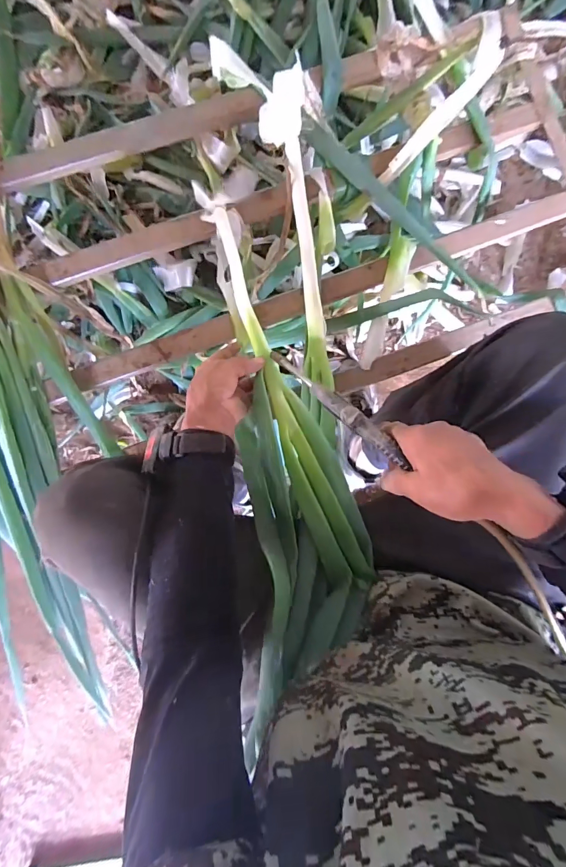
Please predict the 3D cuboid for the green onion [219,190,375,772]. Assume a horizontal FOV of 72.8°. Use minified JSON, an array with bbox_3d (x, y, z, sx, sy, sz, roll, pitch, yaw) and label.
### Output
[{"bbox_3d":[-0.007,-0.025,0.535,0.151,0.093,0.655,-11,73,-1],"label":"green onion"}]

